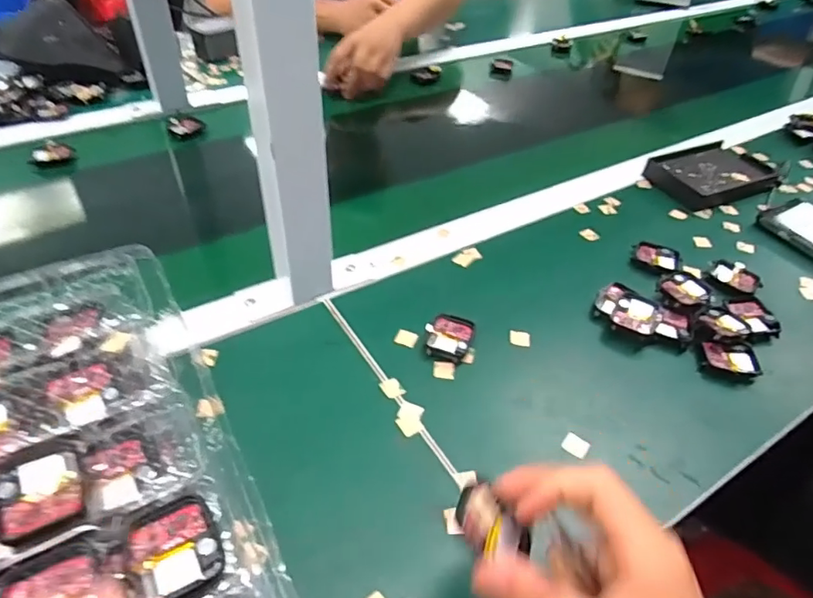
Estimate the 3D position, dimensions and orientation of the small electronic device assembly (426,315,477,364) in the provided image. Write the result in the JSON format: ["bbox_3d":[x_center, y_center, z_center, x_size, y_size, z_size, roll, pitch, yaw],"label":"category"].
[{"bbox_3d":[0.035,0.032,0.448,0.037,0.012,0.045,15,45,13],"label":"small electronic device assembly"}]

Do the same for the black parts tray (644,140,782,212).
[{"bbox_3d":[0.374,-0.154,0.662,0.156,0.019,0.100,-15,46,-18],"label":"black parts tray"}]

